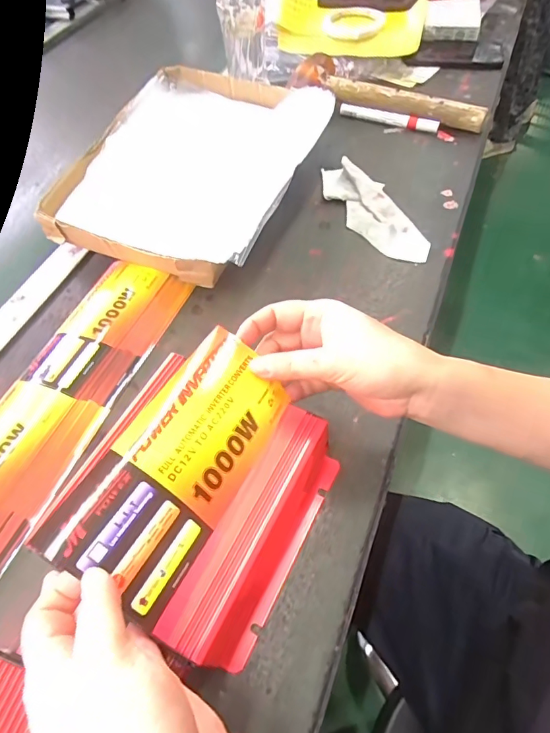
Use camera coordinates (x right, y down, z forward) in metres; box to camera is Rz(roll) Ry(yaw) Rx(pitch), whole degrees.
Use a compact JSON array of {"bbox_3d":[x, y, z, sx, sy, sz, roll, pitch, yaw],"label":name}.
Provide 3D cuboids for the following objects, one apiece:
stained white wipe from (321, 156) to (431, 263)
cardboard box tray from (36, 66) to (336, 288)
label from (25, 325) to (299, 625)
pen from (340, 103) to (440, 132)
[{"bbox_3d":[0.114,-0.189,0.534,0.060,0.024,0.182,-26,58,-13],"label":"stained white wipe"},{"bbox_3d":[-0.097,-0.240,0.545,0.261,0.070,0.308,18,60,16],"label":"cardboard box tray"},{"bbox_3d":[-0.052,0.055,0.269,0.075,0.011,0.159,41,58,-10],"label":"label"},{"bbox_3d":[0.161,-0.353,0.640,0.141,0.017,0.016,20,60,17],"label":"pen"}]

